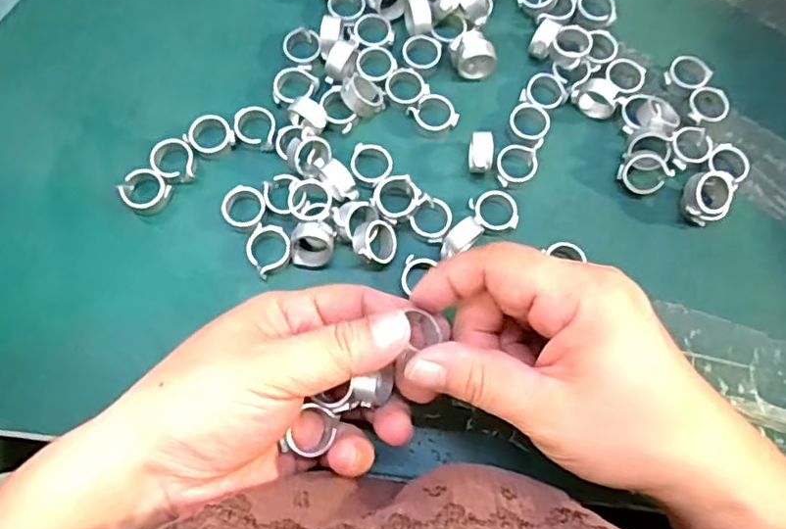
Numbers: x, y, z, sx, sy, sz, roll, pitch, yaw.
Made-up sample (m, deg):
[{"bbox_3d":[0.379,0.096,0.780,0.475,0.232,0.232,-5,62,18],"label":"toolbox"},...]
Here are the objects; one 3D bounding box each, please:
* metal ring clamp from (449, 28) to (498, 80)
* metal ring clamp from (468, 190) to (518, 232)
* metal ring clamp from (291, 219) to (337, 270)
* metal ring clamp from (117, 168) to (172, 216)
[{"bbox_3d":[0.041,-0.110,0.327,0.022,0.020,0.019,-17,74,-7],"label":"metal ring clamp"},{"bbox_3d":[0.050,-0.026,0.305,0.022,0.011,0.021,1,73,-2],"label":"metal ring clamp"},{"bbox_3d":[-0.037,-0.011,0.296,0.020,0.021,0.012,3,31,5],"label":"metal ring clamp"},{"bbox_3d":[-0.122,-0.036,0.304,0.022,0.009,0.020,1,73,-2],"label":"metal ring clamp"}]

